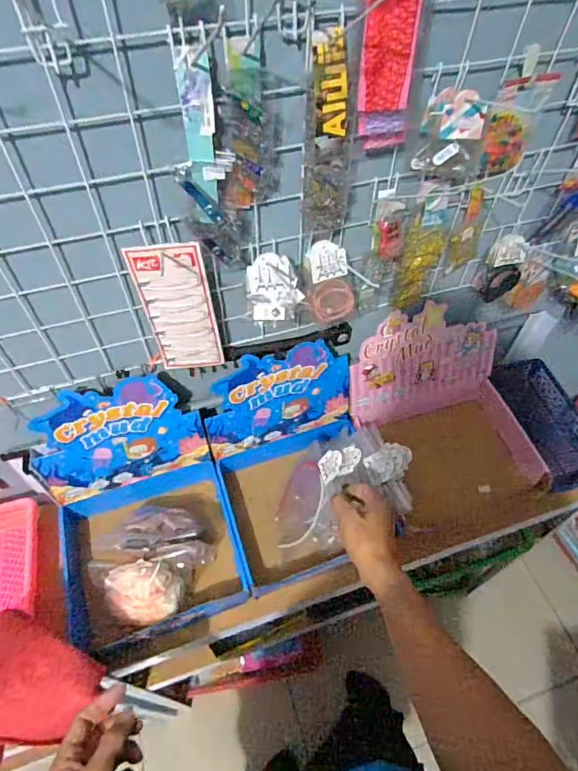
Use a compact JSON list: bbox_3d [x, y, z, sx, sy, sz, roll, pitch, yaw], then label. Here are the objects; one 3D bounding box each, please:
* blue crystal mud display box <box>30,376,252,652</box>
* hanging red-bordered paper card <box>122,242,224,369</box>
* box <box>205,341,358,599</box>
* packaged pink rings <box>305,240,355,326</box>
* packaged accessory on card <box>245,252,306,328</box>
[{"bbox_3d":[-0.216,0.188,0.680,0.249,0.260,0.271,-16,55,-12],"label":"blue crystal mud display box"},{"bbox_3d":[-0.137,-0.093,0.600,0.085,0.196,0.013,-6,53,-5],"label":"hanging red-bordered paper card"},{"bbox_3d":[0.018,0.123,0.721,0.242,0.255,0.249,-14,55,-11],"label":"box"},{"bbox_3d":[0.055,-0.131,0.616,0.066,0.110,0.010,-10,30,-17],"label":"packaged pink rings"},{"bbox_3d":[-0.020,-0.121,0.589,0.064,0.081,0.026,-18,18,-1],"label":"packaged accessory on card"}]

